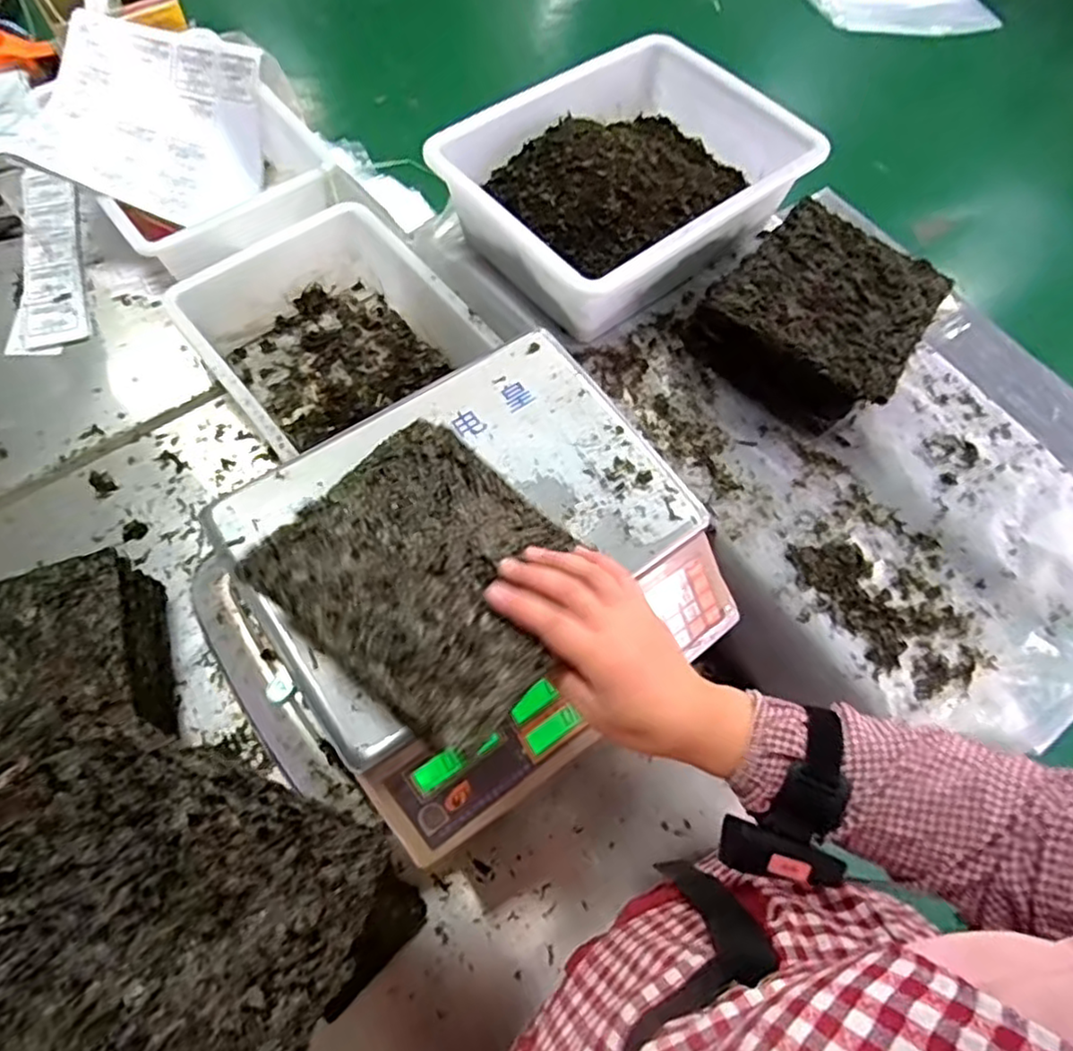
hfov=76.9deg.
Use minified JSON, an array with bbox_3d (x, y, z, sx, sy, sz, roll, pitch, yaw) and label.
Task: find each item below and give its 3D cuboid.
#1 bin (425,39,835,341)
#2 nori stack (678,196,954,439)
[{"bbox_3d":[0.091,-0.384,0.758,0.331,0.102,0.281,-37,73,-18],"label":"bin"},{"bbox_3d":[0.285,-0.219,0.710,0.203,0.097,0.188,33,68,11],"label":"nori stack"}]

